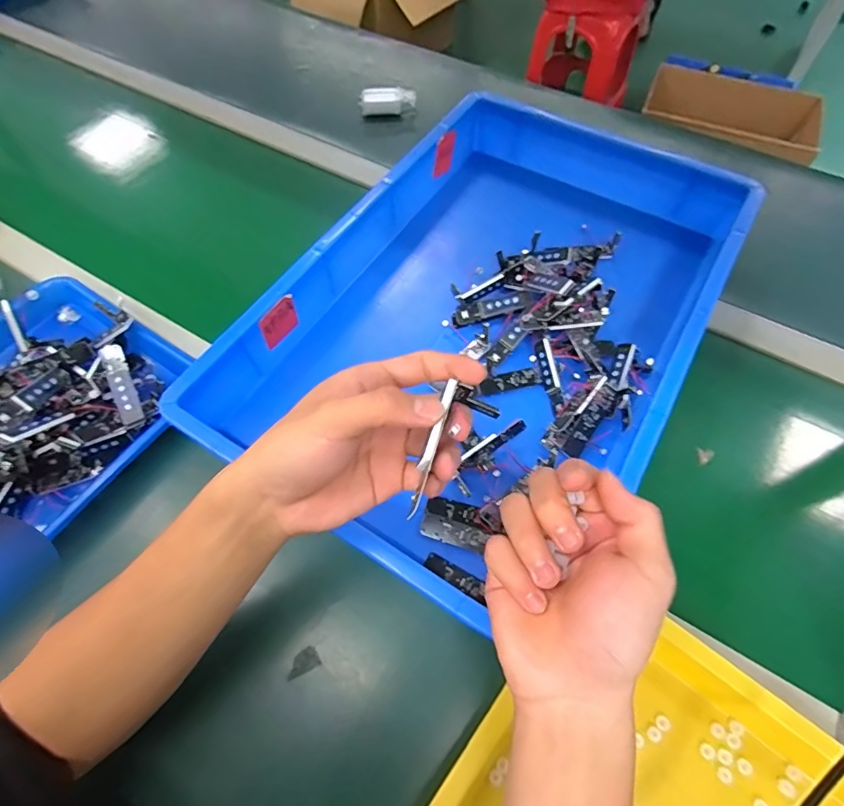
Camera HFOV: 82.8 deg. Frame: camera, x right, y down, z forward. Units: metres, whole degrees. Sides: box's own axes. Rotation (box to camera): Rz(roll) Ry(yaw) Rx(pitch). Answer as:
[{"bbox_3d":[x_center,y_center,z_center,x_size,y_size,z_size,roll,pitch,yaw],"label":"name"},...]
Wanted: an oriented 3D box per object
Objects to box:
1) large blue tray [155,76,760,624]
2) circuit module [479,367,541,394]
[{"bbox_3d":[0.081,-0.107,0.497,0.360,0.080,0.558,29,65,15],"label":"large blue tray"},{"bbox_3d":[0.087,-0.021,0.477,0.057,0.009,0.018,-12,62,-6],"label":"circuit module"}]

